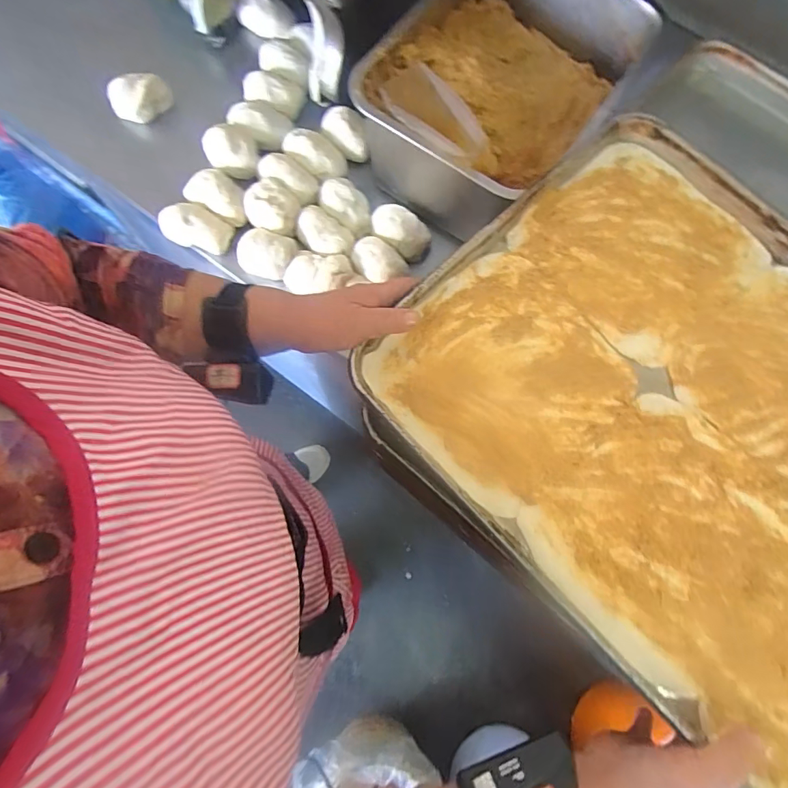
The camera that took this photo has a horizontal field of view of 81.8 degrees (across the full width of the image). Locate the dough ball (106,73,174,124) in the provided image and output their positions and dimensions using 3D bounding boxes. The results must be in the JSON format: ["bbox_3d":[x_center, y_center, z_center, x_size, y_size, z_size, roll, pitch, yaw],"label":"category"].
[{"bbox_3d":[-0.361,-0.423,0.646,0.083,0.043,0.053,-28,78,-9],"label":"dough ball"}]

